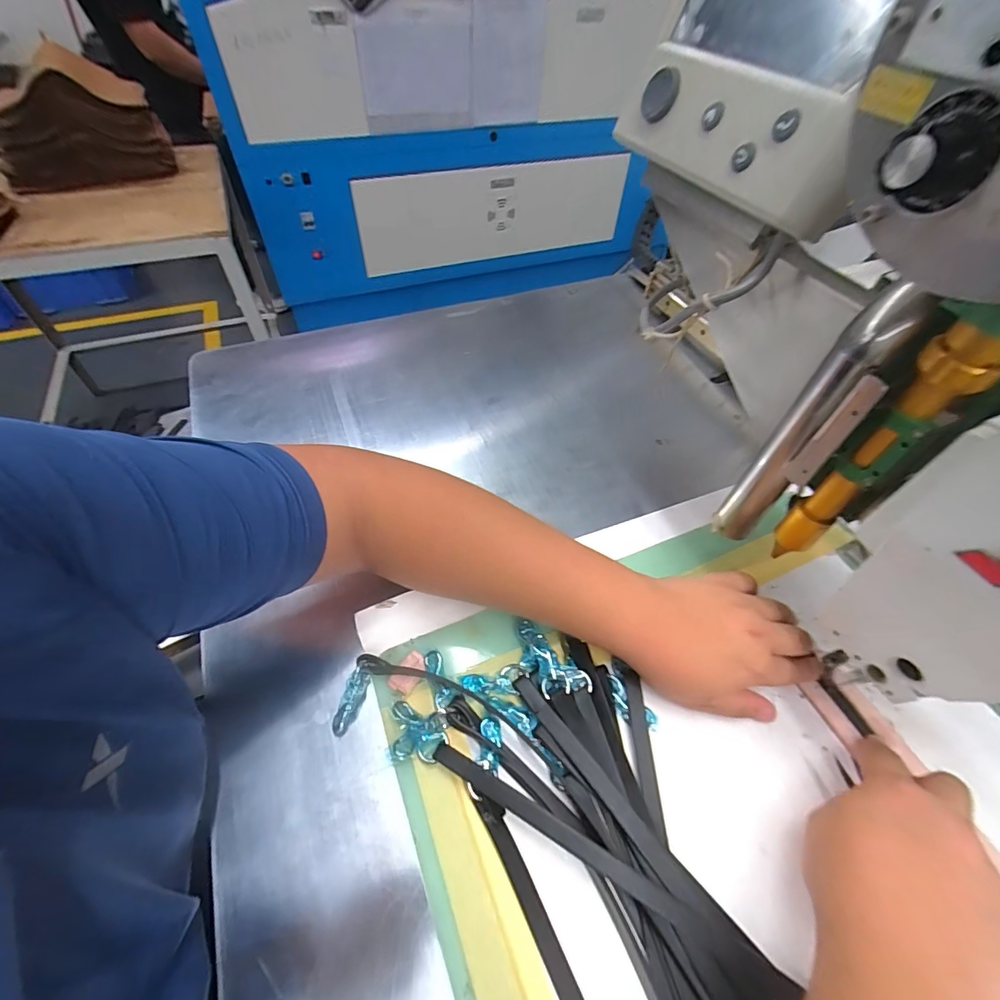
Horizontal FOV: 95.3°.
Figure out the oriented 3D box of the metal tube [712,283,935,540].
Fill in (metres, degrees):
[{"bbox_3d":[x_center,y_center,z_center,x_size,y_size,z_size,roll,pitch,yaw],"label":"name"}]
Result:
[{"bbox_3d":[0.203,-0.039,0.314,0.029,0.206,0.023,33,59,23],"label":"metal tube"}]

